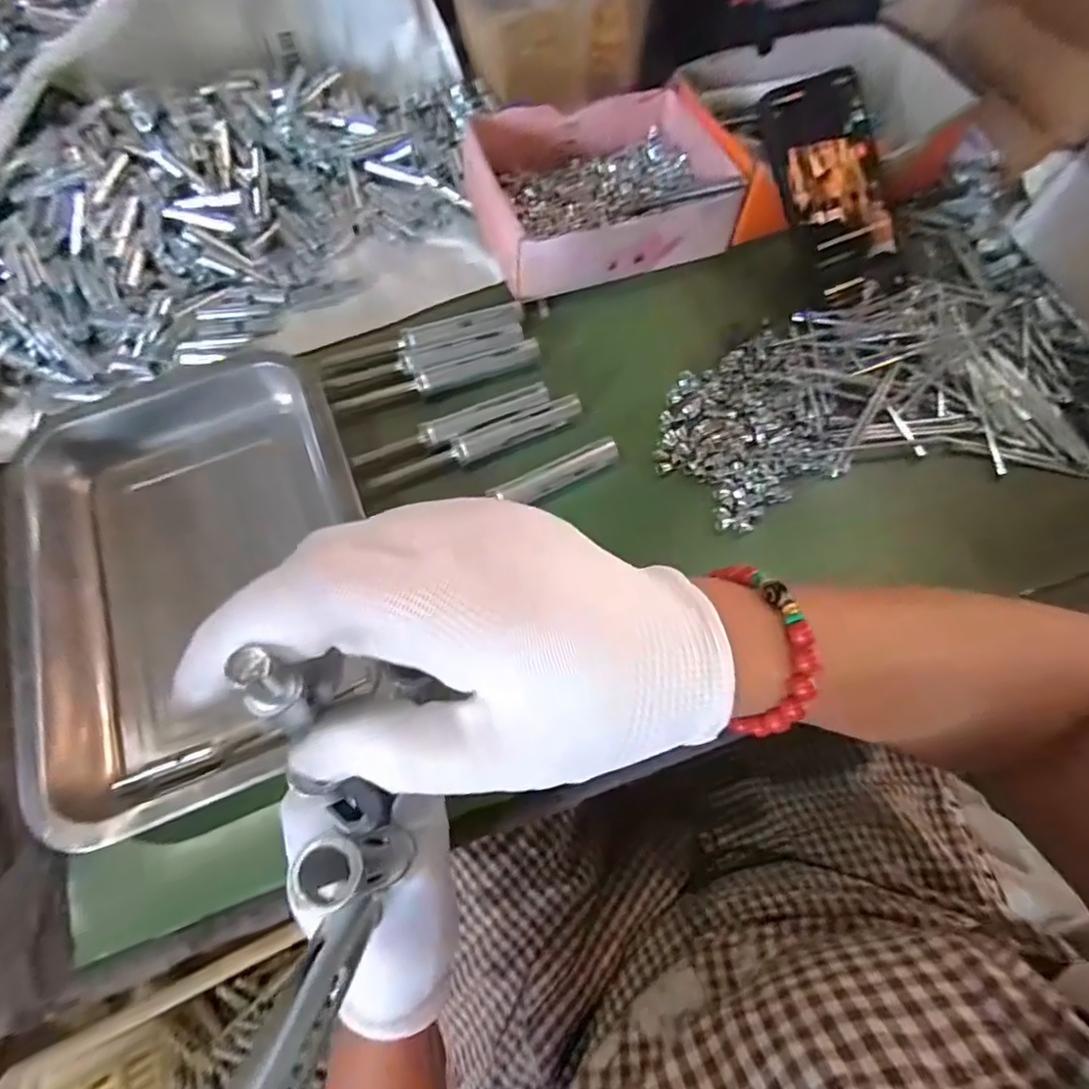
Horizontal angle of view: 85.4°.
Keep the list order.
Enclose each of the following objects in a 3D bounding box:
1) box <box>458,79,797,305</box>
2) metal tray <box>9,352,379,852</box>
[{"bbox_3d":[0.051,-0.272,0.447,0.205,0.052,0.151,-19,69,-9],"label":"box"},{"bbox_3d":[-0.201,0.002,0.341,0.183,0.032,0.266,-20,69,-9],"label":"metal tray"}]

